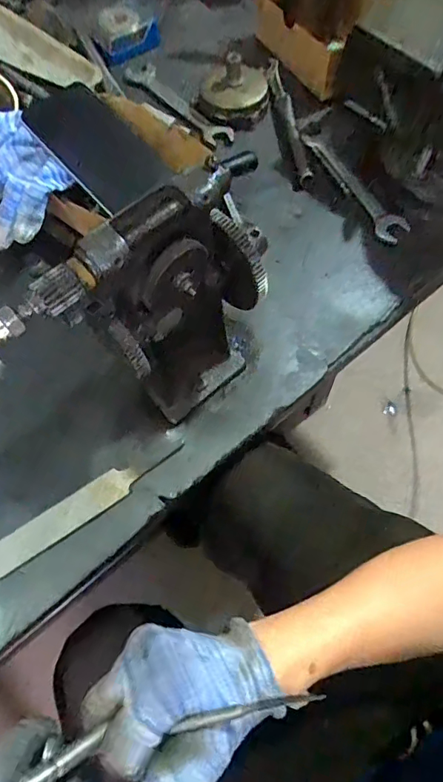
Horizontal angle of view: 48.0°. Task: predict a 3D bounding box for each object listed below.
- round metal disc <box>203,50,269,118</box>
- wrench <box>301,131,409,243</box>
[{"bbox_3d":[0.015,-0.333,0.544,0.070,0.038,0.070,3,64,2],"label":"round metal disc"},{"bbox_3d":[0.132,-0.214,0.513,0.030,0.014,0.165,-27,67,-13],"label":"wrench"}]

